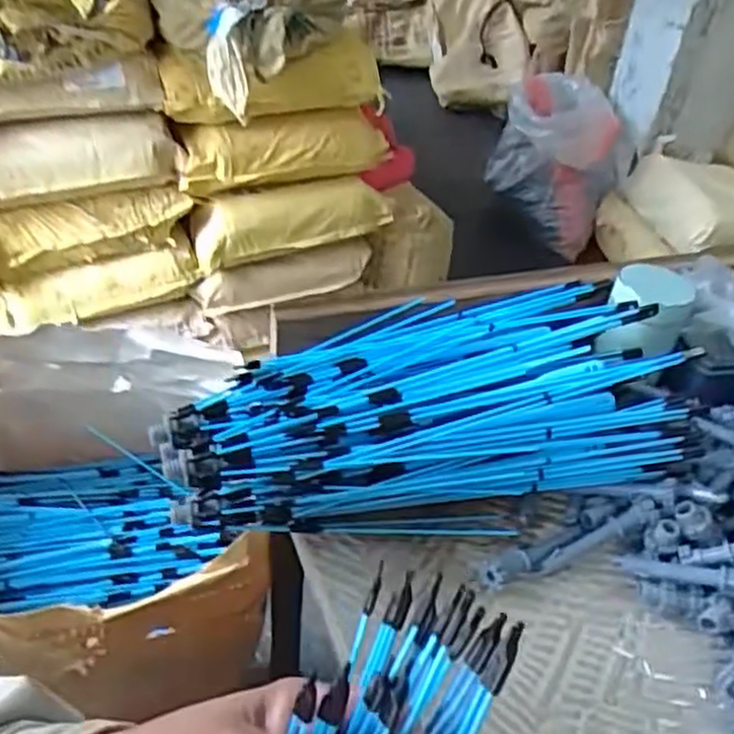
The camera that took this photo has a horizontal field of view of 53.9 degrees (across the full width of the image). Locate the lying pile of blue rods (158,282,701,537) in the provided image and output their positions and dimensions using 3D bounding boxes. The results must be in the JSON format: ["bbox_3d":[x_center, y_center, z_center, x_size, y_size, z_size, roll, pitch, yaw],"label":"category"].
[{"bbox_3d":[0.049,0.032,0.530,0.372,0.113,0.143,-3,39,-12],"label":"lying pile of blue rods"}]

